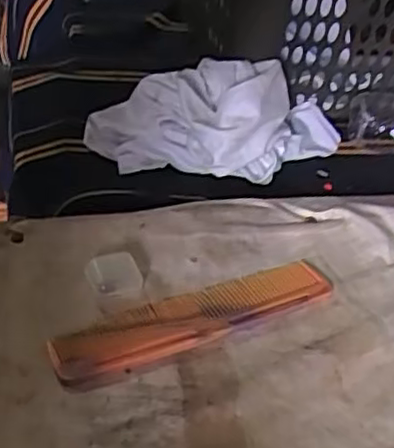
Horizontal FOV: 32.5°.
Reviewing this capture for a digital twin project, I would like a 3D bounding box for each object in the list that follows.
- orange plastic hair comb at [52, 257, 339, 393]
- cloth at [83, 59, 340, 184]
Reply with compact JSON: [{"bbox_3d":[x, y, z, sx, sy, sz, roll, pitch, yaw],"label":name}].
[{"bbox_3d":[0.002,0.062,0.455,0.203,0.005,0.043,-14,43,-27],"label":"orange plastic hair comb"},{"bbox_3d":[0.021,-0.106,0.661,0.255,0.085,0.121,6,37,-4],"label":"cloth"}]

